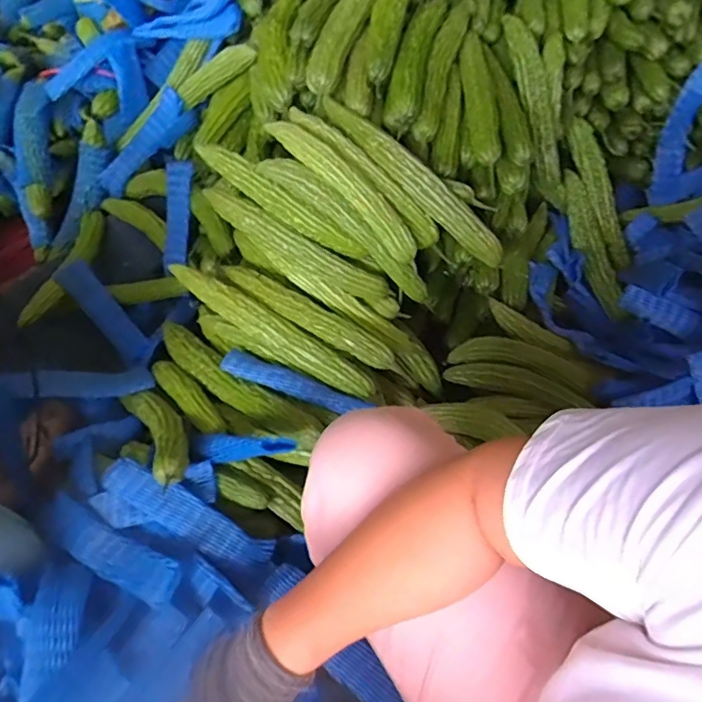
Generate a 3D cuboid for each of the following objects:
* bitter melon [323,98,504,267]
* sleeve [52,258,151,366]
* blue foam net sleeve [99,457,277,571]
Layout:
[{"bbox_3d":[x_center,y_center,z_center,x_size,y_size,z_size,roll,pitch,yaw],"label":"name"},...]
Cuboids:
[{"bbox_3d":[0.090,-0.260,0.812,0.356,0.063,0.053,43,64,2],"label":"bitter melon"},{"bbox_3d":[-0.452,-0.074,1.000,0.058,0.012,0.224,-42,86,-14],"label":"sleeve"},{"bbox_3d":[-0.222,0.223,0.734,0.245,0.032,0.055,31,60,0],"label":"blue foam net sleeve"}]

